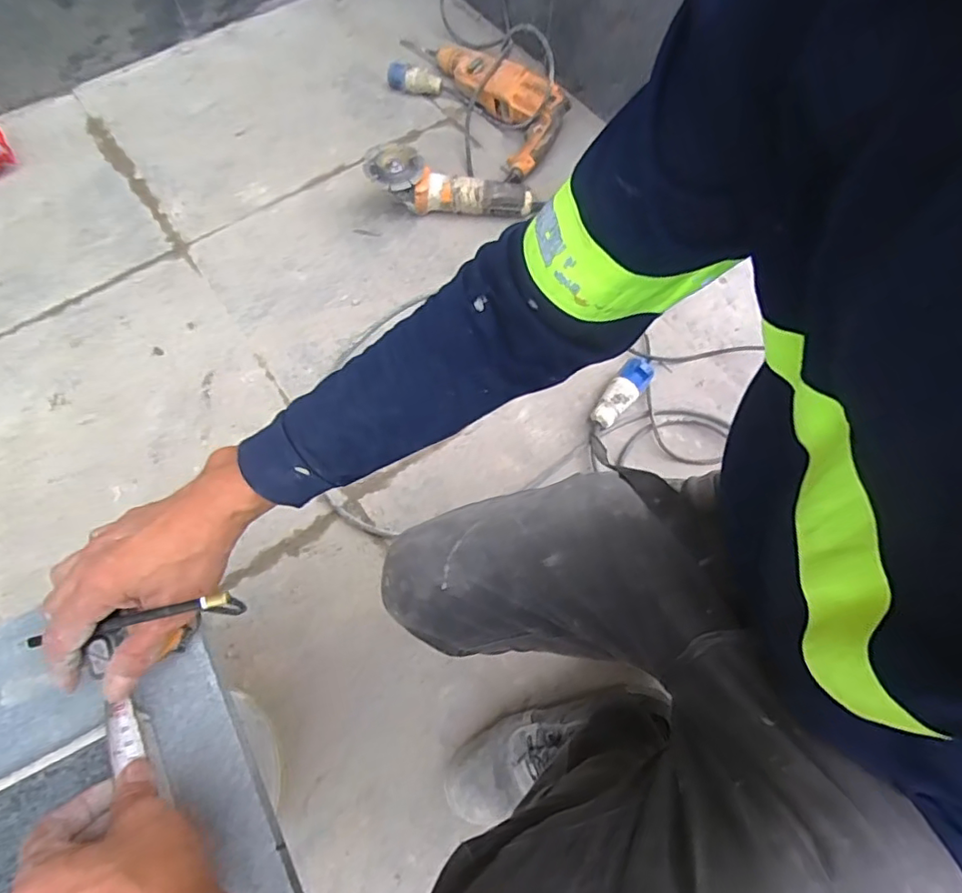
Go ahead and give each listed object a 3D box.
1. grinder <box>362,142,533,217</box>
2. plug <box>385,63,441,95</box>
[{"bbox_3d":[-0.055,-0.465,1.038,0.286,0.093,0.109,15,67,7],"label":"grinder"},{"bbox_3d":[-0.140,-0.771,1.199,0.111,0.049,0.044,18,67,8],"label":"plug"}]

